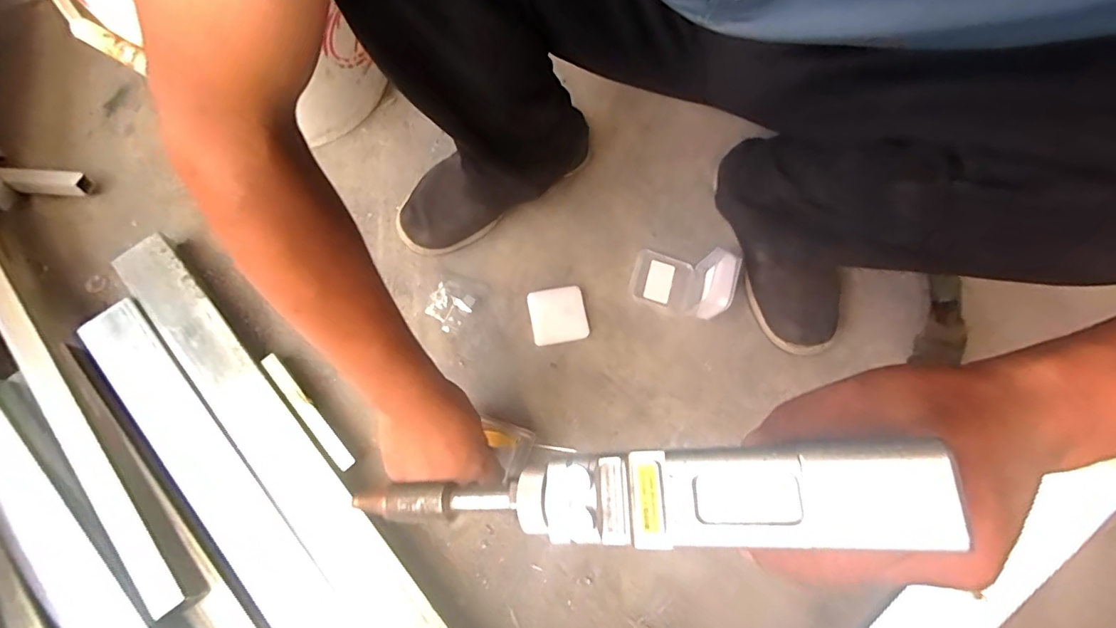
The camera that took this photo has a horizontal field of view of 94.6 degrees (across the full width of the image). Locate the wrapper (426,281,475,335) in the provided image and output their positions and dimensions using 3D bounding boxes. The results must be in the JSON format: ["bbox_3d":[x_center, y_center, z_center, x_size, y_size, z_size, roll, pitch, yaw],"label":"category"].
[{"bbox_3d":[-0.126,-0.009,0.588,0.047,0.015,0.047,29,73,7],"label":"wrapper"}]

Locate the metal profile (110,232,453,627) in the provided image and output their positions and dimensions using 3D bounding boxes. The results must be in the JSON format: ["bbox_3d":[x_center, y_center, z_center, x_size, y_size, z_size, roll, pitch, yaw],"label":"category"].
[{"bbox_3d":[-0.201,0.225,0.500,0.070,0.038,0.795,-40,77,-13],"label":"metal profile"}]

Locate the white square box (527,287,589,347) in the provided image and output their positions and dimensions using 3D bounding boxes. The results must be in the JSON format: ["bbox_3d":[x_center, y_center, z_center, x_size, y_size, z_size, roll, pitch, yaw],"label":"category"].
[{"bbox_3d":[0.000,0.002,0.589,0.062,0.022,0.062,-10,73,-5],"label":"white square box"}]

